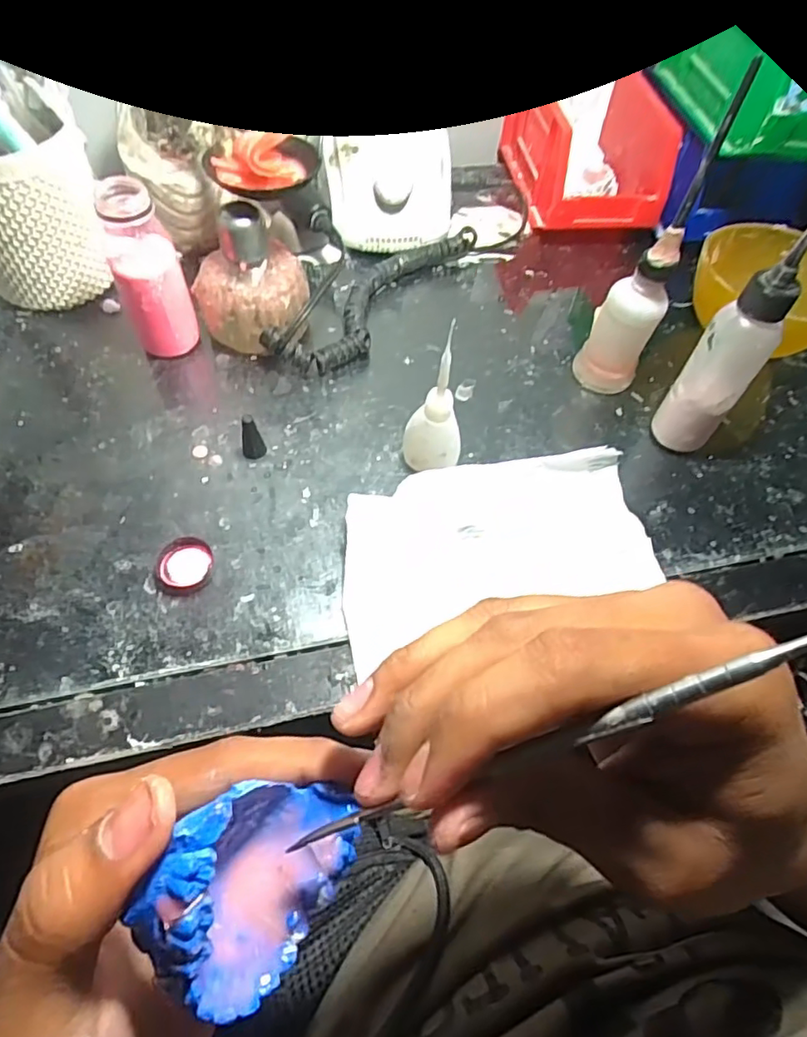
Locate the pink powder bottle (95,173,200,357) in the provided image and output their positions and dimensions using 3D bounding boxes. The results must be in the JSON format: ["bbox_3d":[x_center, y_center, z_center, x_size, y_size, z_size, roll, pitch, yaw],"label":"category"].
[{"bbox_3d":[-0.163,-0.158,0.382,0.040,0.114,0.036,-15,61,-14],"label":"pink powder bottle"}]

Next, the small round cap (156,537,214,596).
[{"bbox_3d":[-0.122,0.026,0.329,0.029,0.007,0.032,1,59,-4],"label":"small round cap"}]

